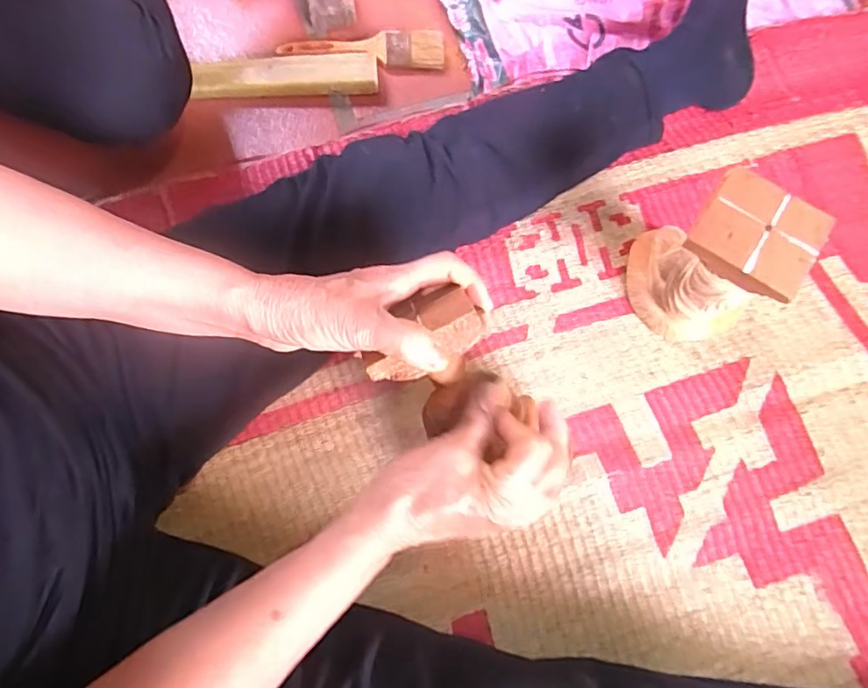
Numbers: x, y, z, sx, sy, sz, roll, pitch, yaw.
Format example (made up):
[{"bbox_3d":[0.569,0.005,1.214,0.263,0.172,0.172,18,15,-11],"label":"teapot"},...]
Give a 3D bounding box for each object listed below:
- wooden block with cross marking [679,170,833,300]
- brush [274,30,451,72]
[{"bbox_3d":[0.222,-0.074,0.383,0.077,0.023,0.065,33,76,10],"label":"wooden block with cross marking"},{"bbox_3d":[-0.080,-0.331,0.619,0.182,0.007,0.045,0,73,1],"label":"brush"}]

